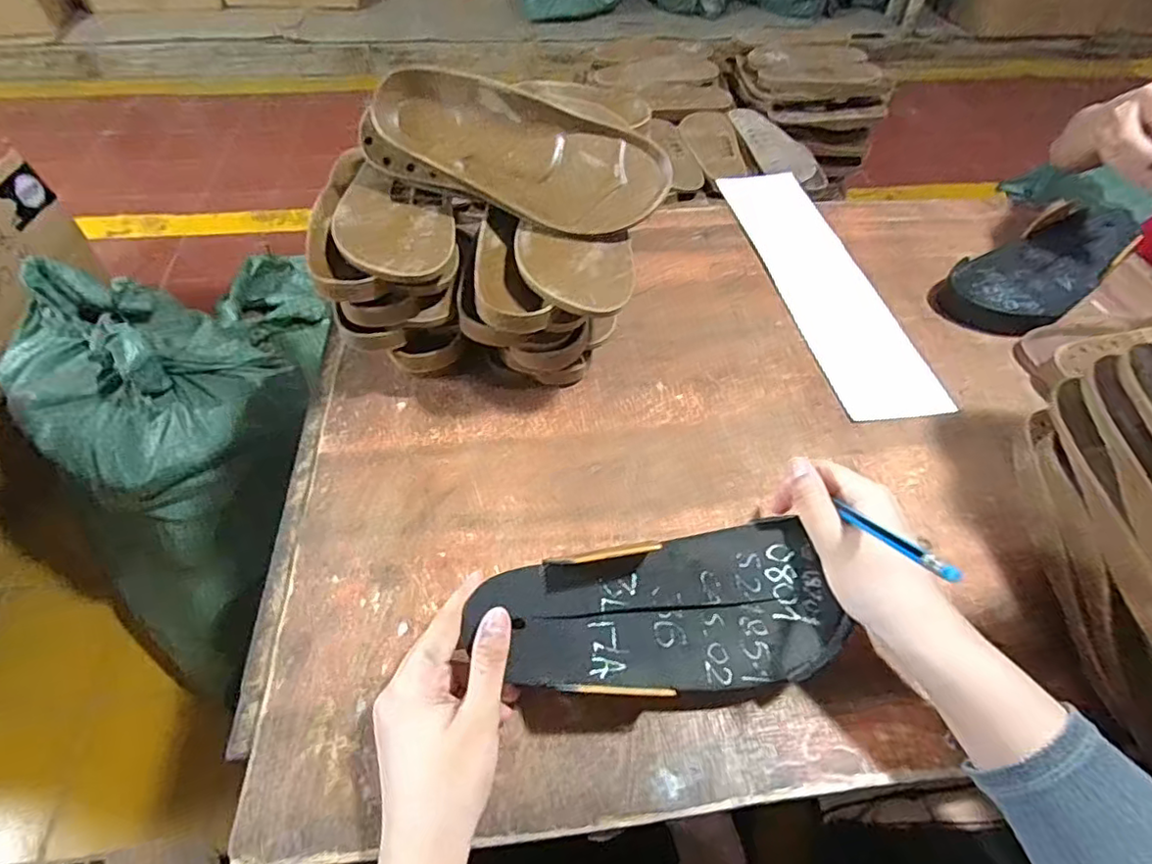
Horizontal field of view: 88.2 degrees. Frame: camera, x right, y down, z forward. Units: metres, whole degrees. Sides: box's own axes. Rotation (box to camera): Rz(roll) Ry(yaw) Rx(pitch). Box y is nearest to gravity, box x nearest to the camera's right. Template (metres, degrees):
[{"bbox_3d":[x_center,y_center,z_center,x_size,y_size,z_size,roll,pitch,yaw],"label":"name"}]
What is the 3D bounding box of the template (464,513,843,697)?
[{"bbox_3d":[0.052,0.113,0.354,0.210,0.018,0.091,-10,77,-6],"label":"template"}]

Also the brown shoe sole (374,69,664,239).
[{"bbox_3d":[-0.045,-0.219,0.476,0.231,0.035,0.085,19,92,1],"label":"brown shoe sole"}]

